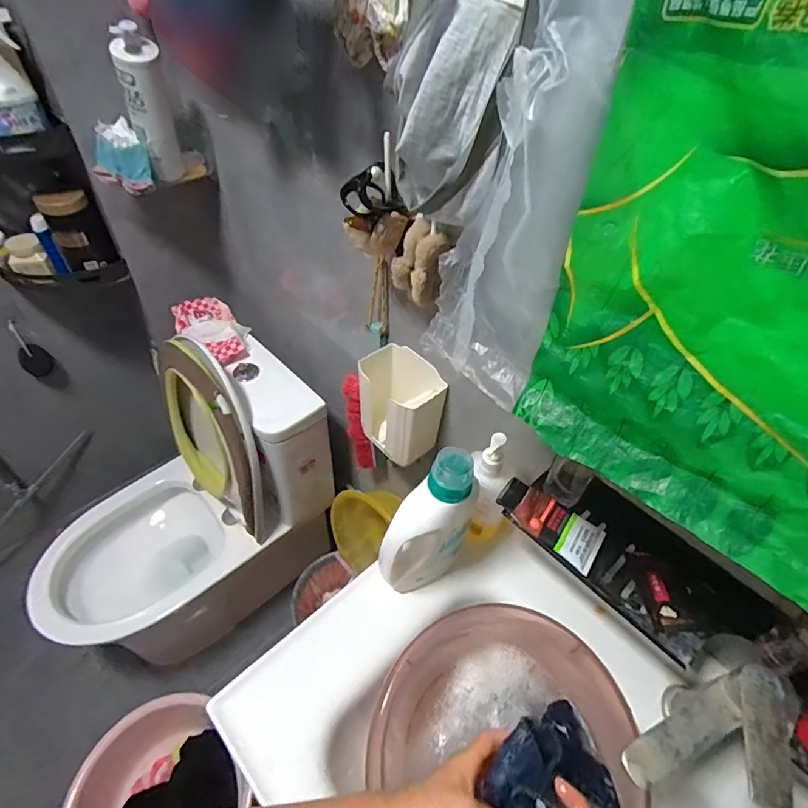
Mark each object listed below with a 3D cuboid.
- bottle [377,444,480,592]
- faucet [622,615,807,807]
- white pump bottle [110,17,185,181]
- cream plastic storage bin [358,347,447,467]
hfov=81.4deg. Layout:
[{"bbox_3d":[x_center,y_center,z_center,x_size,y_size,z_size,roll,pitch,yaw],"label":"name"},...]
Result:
[{"bbox_3d":[0.034,0.155,0.601,0.072,0.228,0.127,29,52,21],"label":"bottle"},{"bbox_3d":[0.320,0.304,0.449,0.219,0.076,0.113,-33,56,-9],"label":"faucet"},{"bbox_3d":[-0.459,-0.532,0.841,0.062,0.229,0.076,-29,56,-27],"label":"white pump bottle"},{"bbox_3d":[-0.007,0.002,0.801,0.107,0.139,0.137,-26,54,-25],"label":"cream plastic storage bin"}]

